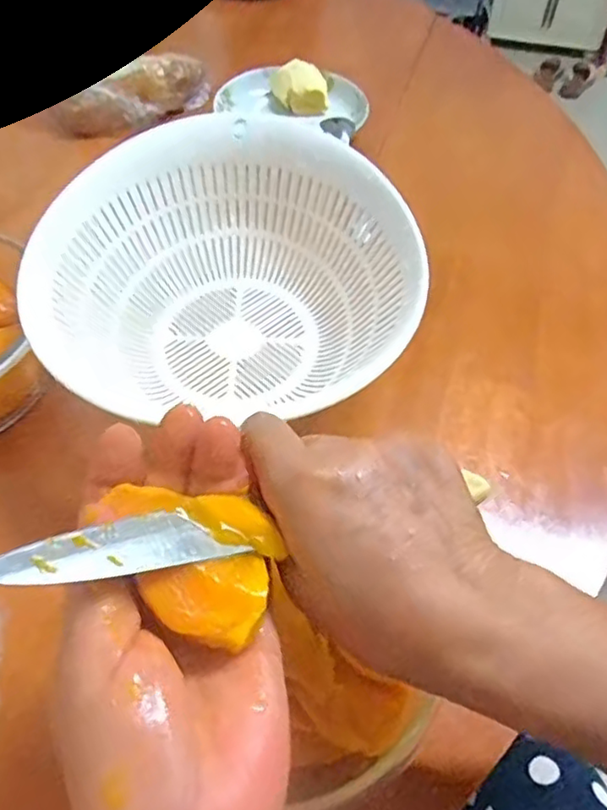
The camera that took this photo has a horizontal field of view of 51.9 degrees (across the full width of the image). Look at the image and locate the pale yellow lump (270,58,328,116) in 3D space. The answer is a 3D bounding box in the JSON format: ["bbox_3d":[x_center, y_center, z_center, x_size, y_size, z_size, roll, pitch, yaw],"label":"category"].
[{"bbox_3d":[-0.005,-0.326,0.639,0.055,0.024,0.062,-1,53,-2],"label":"pale yellow lump"}]

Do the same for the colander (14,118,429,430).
[{"bbox_3d":[-0.050,-0.081,0.431,0.243,0.090,0.259,-1,53,-2],"label":"colander"}]

